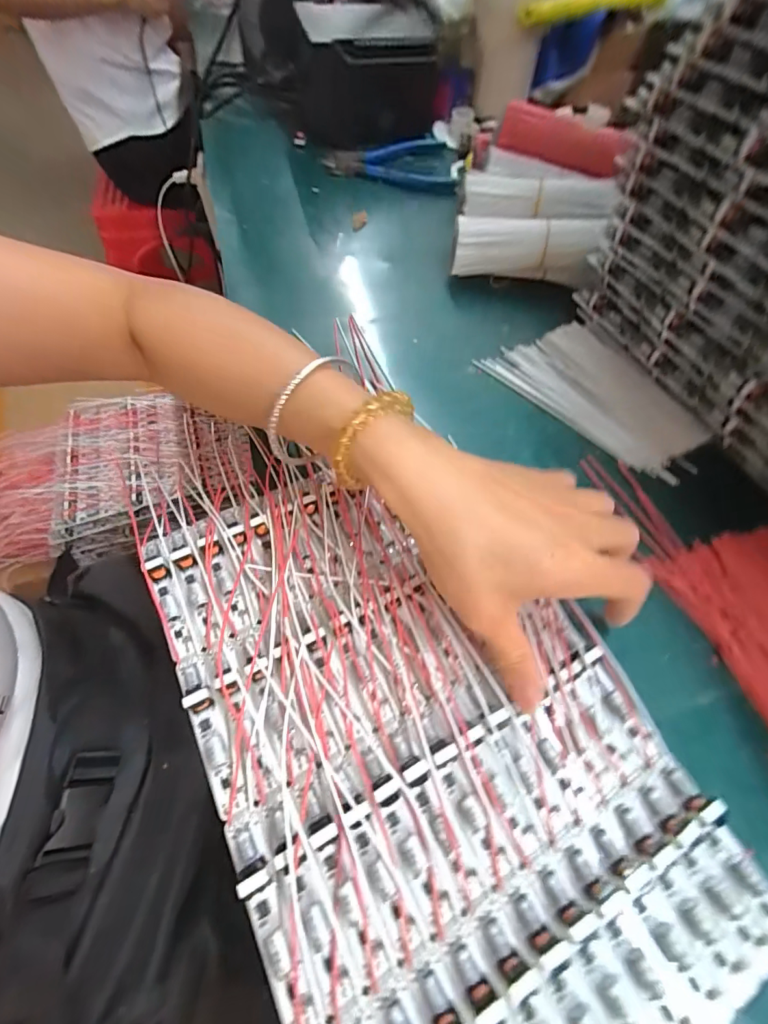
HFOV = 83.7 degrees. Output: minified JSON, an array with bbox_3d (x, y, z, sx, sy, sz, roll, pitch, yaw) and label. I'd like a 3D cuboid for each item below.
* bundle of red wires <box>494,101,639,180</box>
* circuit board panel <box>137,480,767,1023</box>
[{"bbox_3d":[0.156,-0.321,0.372,0.131,0.036,0.019,-3,60,-20],"label":"bundle of red wires"},{"bbox_3d":[0.019,0.100,0.204,0.193,0.018,0.286,-25,65,-15],"label":"circuit board panel"}]

